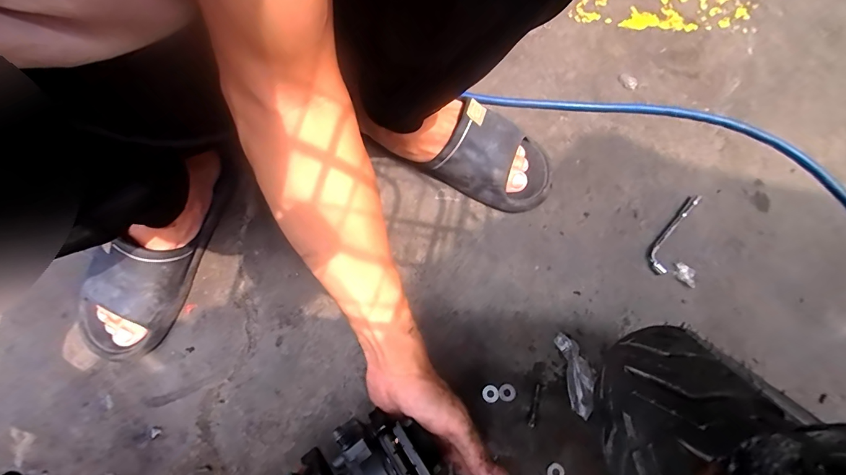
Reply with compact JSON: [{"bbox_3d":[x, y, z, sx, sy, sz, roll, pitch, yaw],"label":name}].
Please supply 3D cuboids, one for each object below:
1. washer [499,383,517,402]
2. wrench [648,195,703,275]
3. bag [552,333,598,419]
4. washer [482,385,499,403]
[{"bbox_3d":[0.098,0.180,0.432,0.019,0.004,0.019,0,74,1],"label":"washer"},{"bbox_3d":[0.317,-0.007,0.476,0.026,0.010,0.123,32,77,10],"label":"wrench"},{"bbox_3d":[0.181,0.158,0.432,0.035,0.011,0.091,-11,74,-2],"label":"bag"},{"bbox_3d":[0.077,0.180,0.428,0.018,0.004,0.018,0,74,1],"label":"washer"}]

